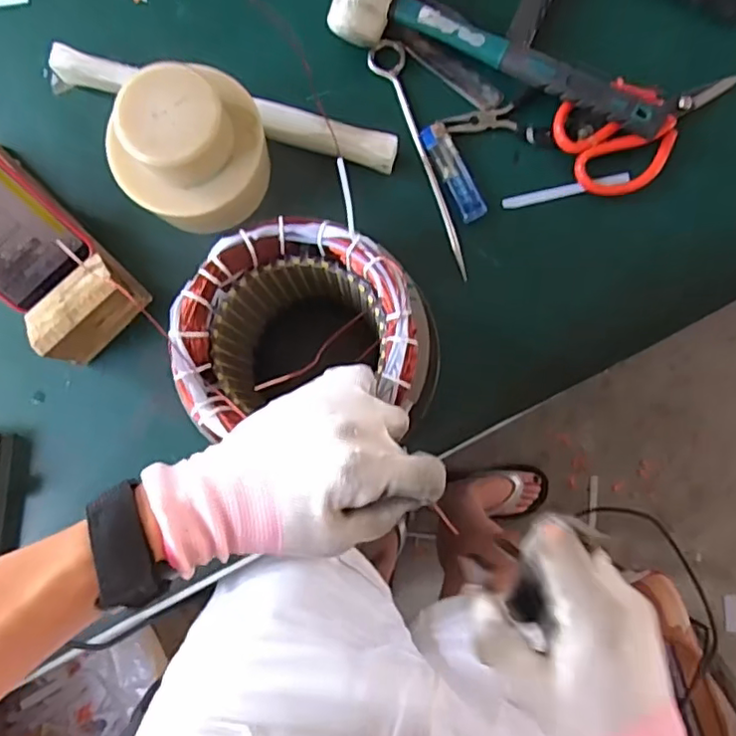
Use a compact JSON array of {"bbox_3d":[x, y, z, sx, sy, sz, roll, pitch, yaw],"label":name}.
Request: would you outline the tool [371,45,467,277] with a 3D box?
[{"bbox_3d":[0.043,-0.178,0.519,0.031,0.014,0.211,-16,84,0],"label":"tool"}]

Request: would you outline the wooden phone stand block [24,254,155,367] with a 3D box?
[{"bbox_3d":[-0.227,-0.048,0.486,0.082,0.059,0.057,-42,84,-3],"label":"wooden phone stand block"}]

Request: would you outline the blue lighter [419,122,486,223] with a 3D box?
[{"bbox_3d":[0.074,-0.166,0.517,0.023,0.014,0.086,-27,84,-1],"label":"blue lighter"}]

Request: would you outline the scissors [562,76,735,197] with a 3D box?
[{"bbox_3d":[0.241,-0.209,0.509,0.156,0.016,0.087,-28,84,-1],"label":"scissors"}]

